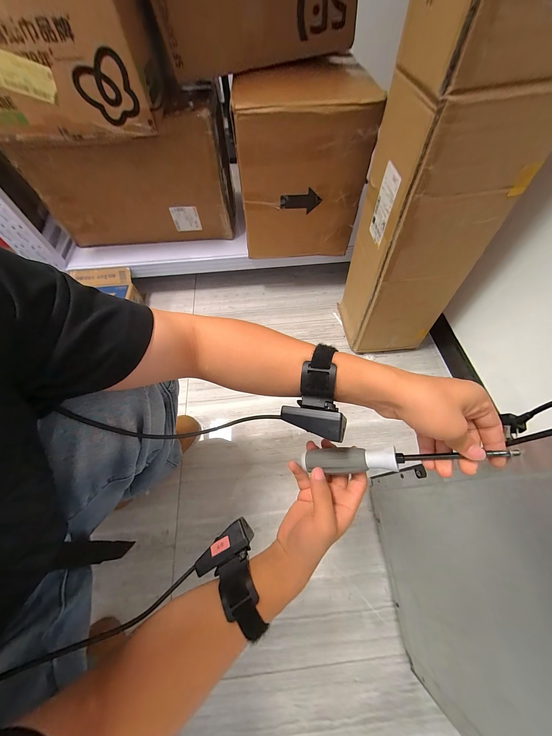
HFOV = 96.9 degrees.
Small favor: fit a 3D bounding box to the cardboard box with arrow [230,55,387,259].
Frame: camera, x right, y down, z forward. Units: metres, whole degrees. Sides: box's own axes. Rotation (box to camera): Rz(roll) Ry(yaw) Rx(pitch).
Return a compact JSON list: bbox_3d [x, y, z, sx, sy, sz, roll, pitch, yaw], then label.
[{"bbox_3d":[0.056,-0.529,0.663,0.299,0.337,0.234,-6,63,-1],"label":"cardboard box with arrow"}]

